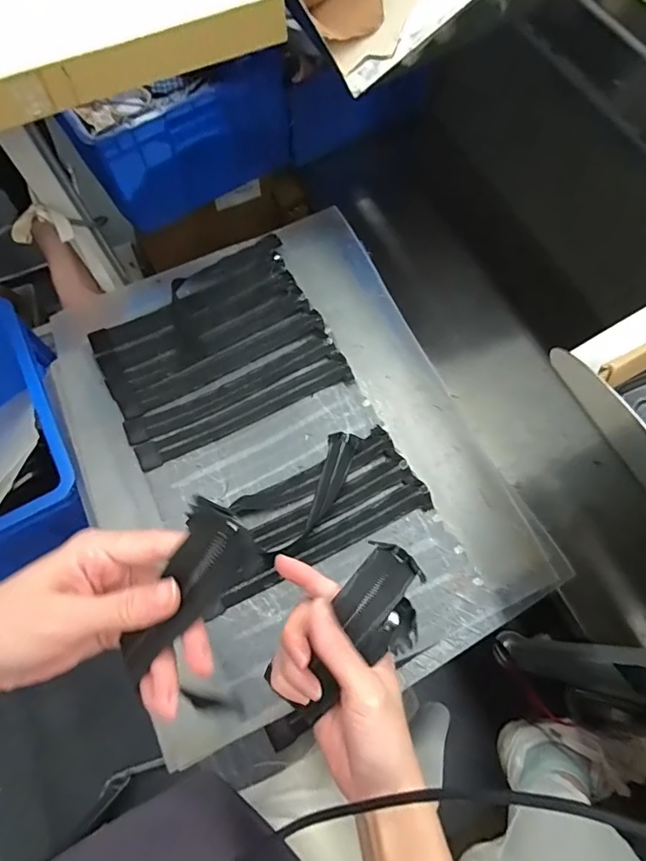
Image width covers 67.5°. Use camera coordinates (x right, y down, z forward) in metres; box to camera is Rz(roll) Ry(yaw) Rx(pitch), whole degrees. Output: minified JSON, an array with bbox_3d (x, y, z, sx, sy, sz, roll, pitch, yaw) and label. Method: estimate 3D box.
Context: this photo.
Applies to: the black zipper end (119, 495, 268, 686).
[{"bbox_3d":[-0.066,0.081,0.234,0.038,0.012,0.098,36,101,15],"label":"black zipper end"}]

